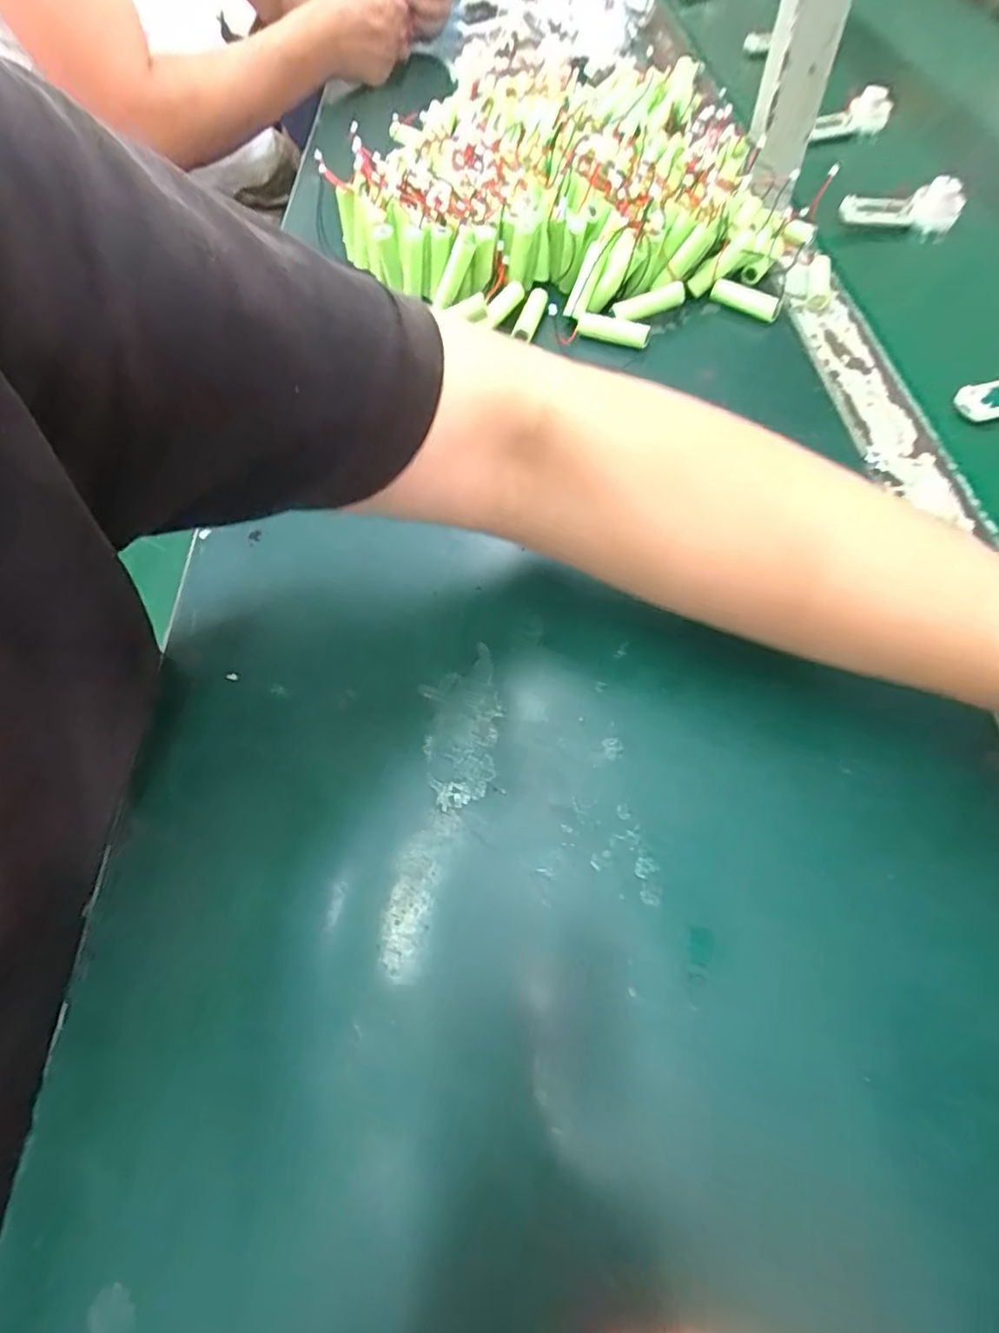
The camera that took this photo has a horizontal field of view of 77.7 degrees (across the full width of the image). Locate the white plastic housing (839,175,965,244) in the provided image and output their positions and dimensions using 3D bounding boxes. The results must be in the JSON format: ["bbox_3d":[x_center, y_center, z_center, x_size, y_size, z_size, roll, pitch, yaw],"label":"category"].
[{"bbox_3d":[0.346,-0.394,0.535,0.109,0.034,0.039,5,59,6],"label":"white plastic housing"}]

